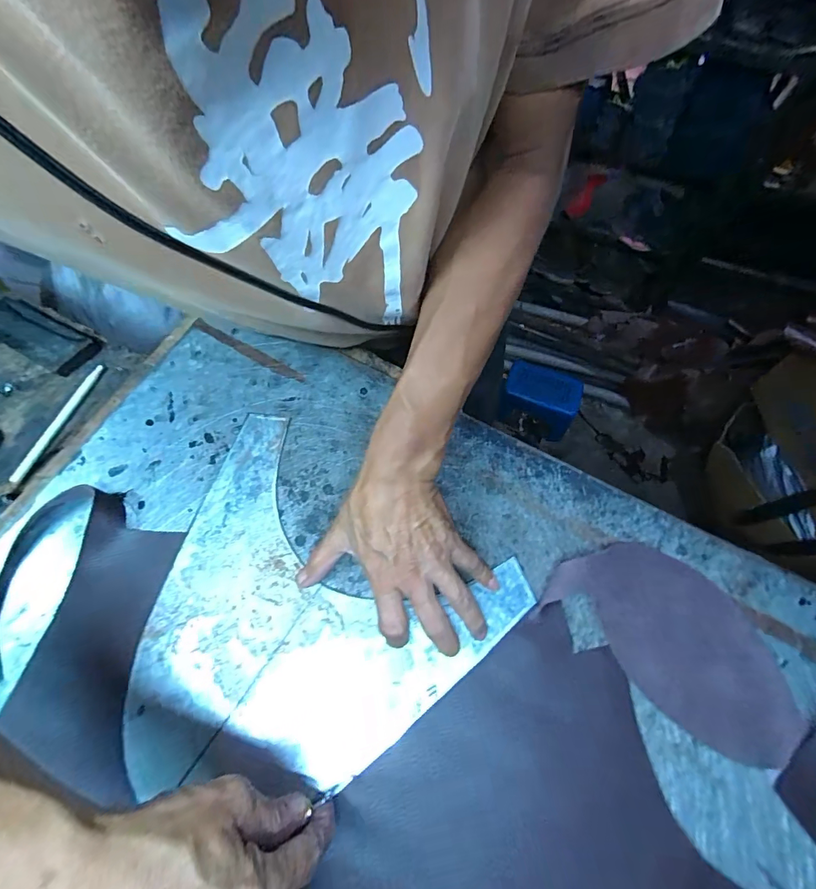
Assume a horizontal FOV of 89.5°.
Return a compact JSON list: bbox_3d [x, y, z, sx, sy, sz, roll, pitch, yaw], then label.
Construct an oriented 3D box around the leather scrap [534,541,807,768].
[{"bbox_3d":[0.218,0.153,0.337,0.193,0.010,0.111,38,71,14],"label":"leather scrap"}]

